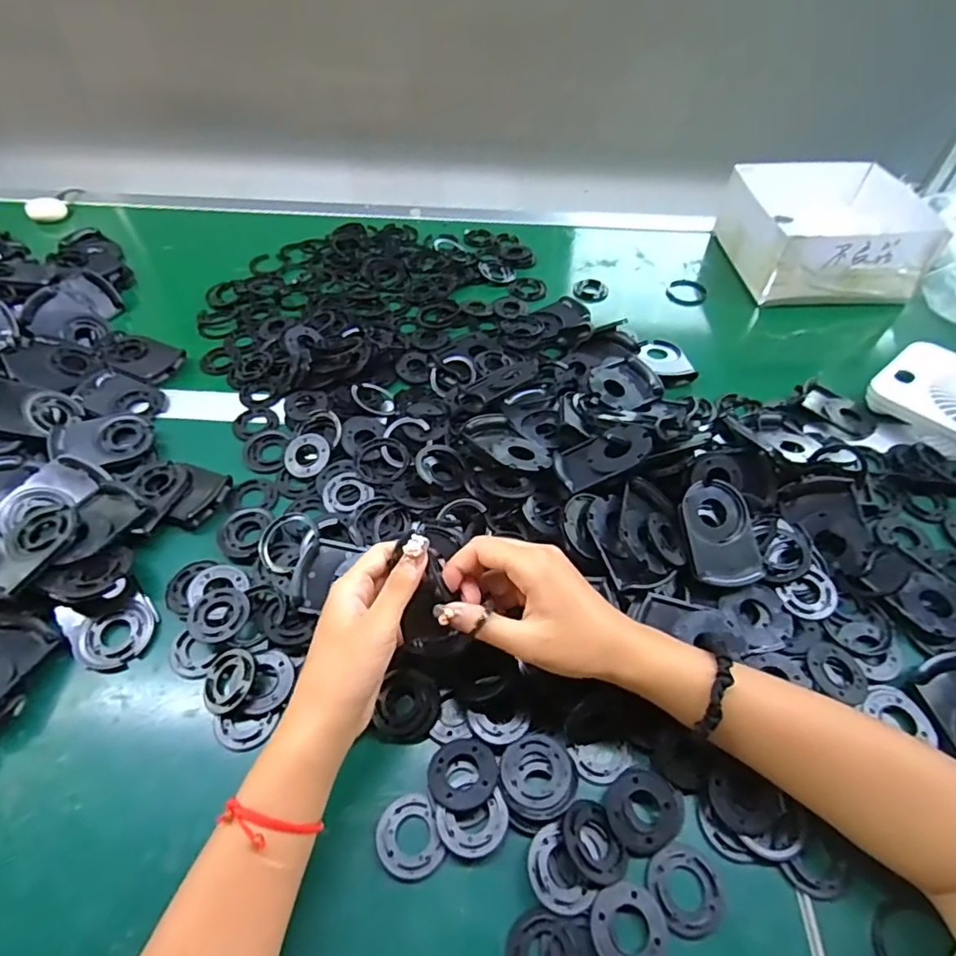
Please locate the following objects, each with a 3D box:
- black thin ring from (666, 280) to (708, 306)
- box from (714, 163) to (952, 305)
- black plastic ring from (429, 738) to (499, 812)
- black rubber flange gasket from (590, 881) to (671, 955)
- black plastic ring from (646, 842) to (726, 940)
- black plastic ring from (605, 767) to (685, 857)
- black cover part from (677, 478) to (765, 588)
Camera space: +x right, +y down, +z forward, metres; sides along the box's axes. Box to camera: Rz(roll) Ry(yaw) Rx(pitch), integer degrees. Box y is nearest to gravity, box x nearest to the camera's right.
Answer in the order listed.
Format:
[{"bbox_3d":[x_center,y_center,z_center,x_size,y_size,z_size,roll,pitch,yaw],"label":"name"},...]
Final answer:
[{"bbox_3d":[0.281,-0.248,0.738,0.050,0.008,0.052,0,61,0],"label":"black thin ring"},{"bbox_3d":[0.479,-0.339,0.754,0.233,0.085,0.216,-3,51,-3],"label":"box"},{"bbox_3d":[-0.010,0.191,0.354,0.044,0.008,0.042,1,51,-1],"label":"black plastic ring"},{"bbox_3d":[0.087,0.259,0.312,0.043,0.005,0.044,1,51,-1],"label":"black rubber flange gasket"},{"bbox_3d":[0.124,0.243,0.324,0.041,0.004,0.044,1,51,-1],"label":"black plastic ring"},{"bbox_3d":[0.105,0.208,0.347,0.047,0.012,0.044,1,51,-1],"label":"black plastic ring"},{"bbox_3d":[0.194,0.044,0.437,0.060,0.011,0.084,-11,70,-11],"label":"black cover part"}]

